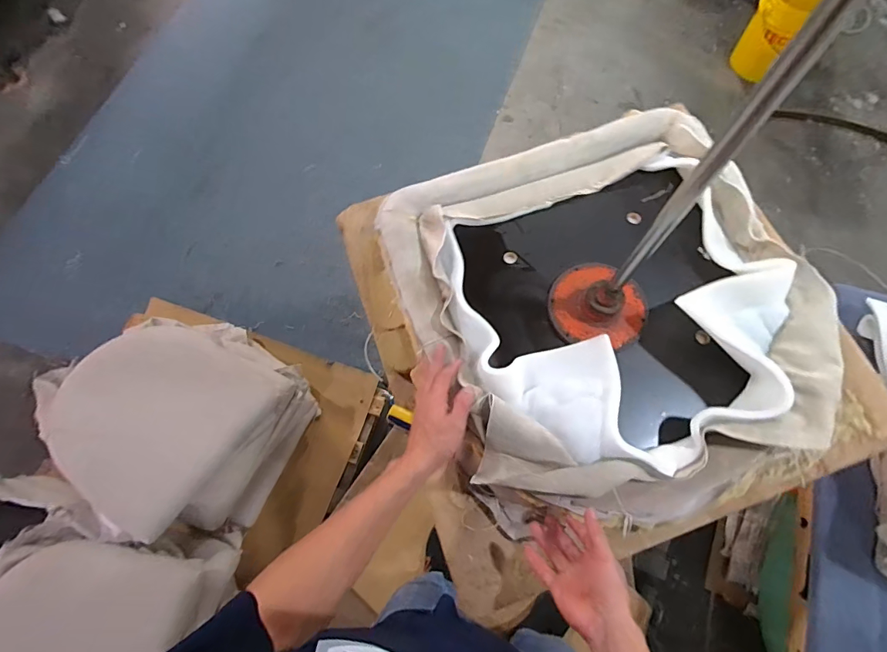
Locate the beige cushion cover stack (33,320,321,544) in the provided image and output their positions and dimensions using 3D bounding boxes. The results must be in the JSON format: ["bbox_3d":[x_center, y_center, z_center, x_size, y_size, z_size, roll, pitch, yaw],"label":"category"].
[{"bbox_3d":[-0.752,0.275,1.320,0.511,0.479,0.551,23,72,9],"label":"beige cushion cover stack"}]

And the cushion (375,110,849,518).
[{"bbox_3d":[0.234,-0.045,0.653,0.534,0.111,0.559,-23,71,-6],"label":"cushion"}]

